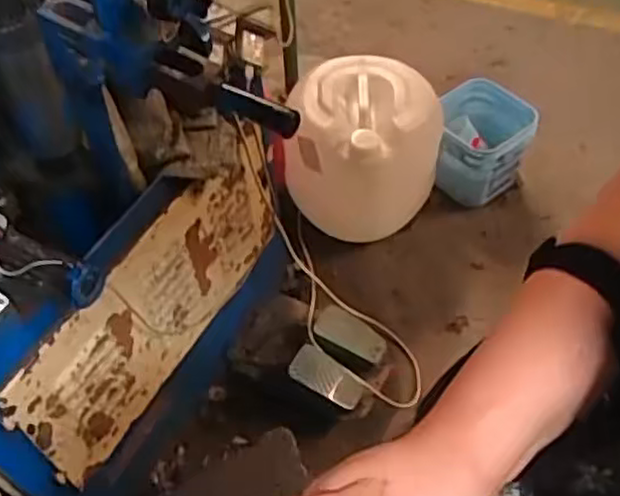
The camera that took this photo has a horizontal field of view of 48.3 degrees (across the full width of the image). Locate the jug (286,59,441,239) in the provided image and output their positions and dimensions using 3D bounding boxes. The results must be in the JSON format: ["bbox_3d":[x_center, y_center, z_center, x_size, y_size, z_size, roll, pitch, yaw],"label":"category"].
[{"bbox_3d":[0.119,-0.206,1.526,0.323,0.341,0.258,3,52,7],"label":"jug"}]

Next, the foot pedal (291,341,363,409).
[{"bbox_3d":[0.031,0.237,1.266,0.136,0.020,0.064,34,58,-2],"label":"foot pedal"}]

